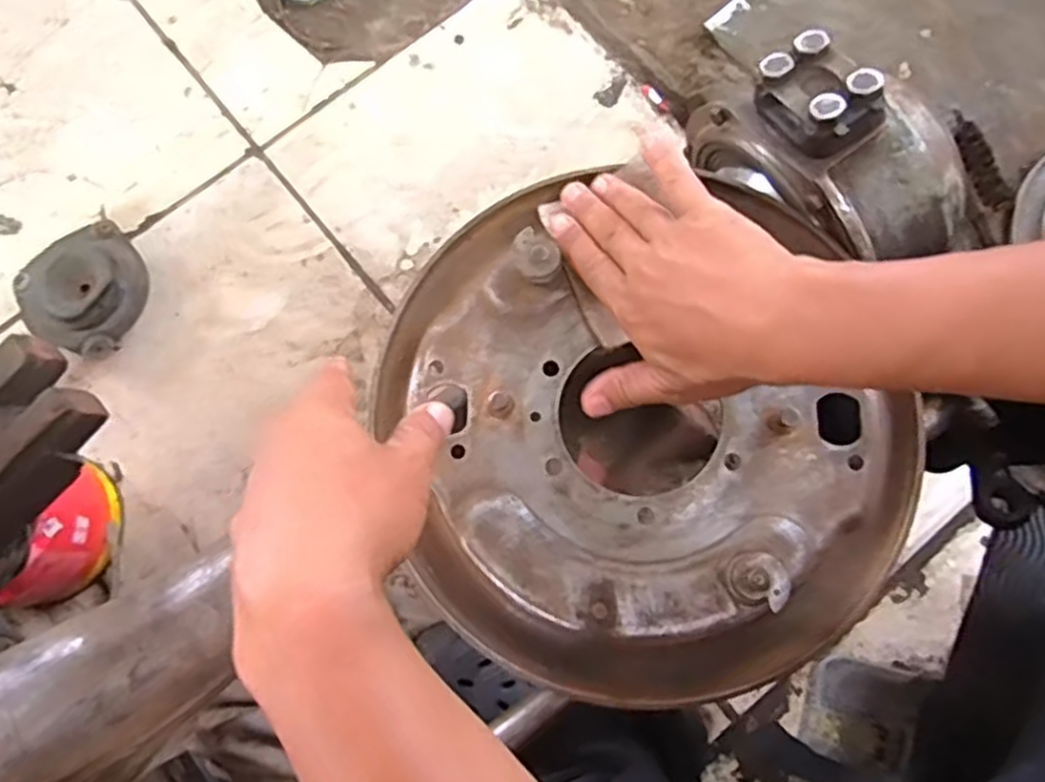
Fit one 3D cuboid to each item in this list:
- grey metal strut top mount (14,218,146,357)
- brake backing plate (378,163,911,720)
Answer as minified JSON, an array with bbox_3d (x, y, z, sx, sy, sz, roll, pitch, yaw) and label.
[{"bbox_3d":[-0.478,-0.111,0.831,0.134,0.059,0.134,0,78,0],"label":"grey metal strut top mount"},{"bbox_3d":[0.065,0.014,0.430,0.273,0.038,0.295,0,78,0],"label":"brake backing plate"}]

